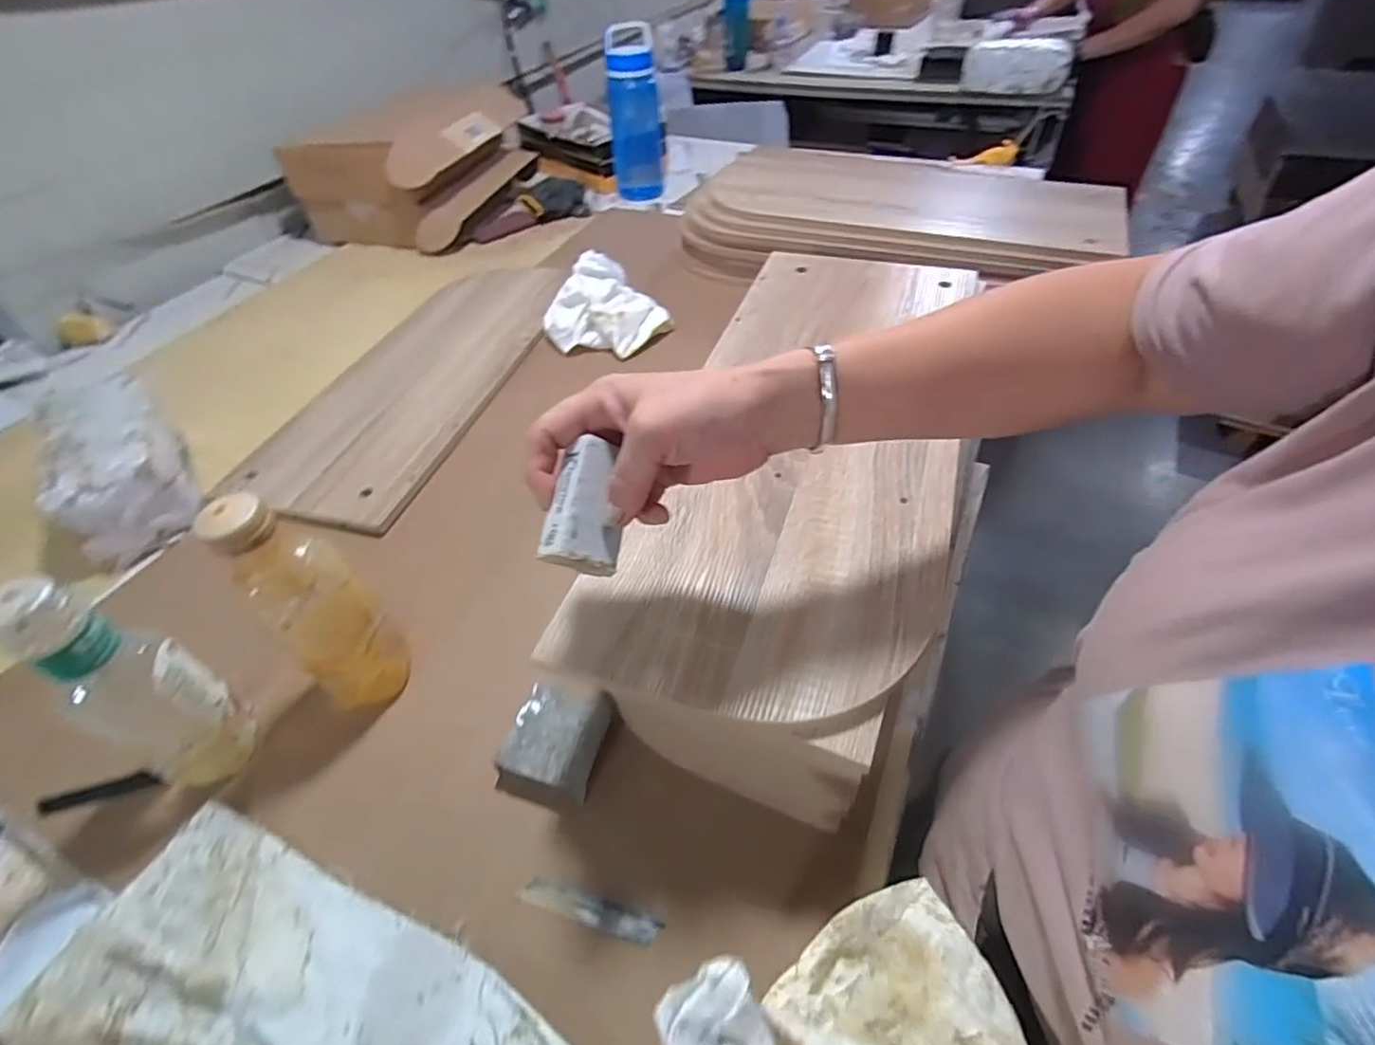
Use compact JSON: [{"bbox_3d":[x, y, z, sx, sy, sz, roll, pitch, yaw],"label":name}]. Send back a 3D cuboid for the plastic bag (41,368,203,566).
[{"bbox_3d":[-0.613,-0.065,0.666,0.098,0.084,0.202,-31,53,-20],"label":"plastic bag"}]

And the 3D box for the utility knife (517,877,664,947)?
[{"bbox_3d":[-0.064,0.255,0.404,0.094,0.004,0.018,12,49,11],"label":"utility knife"}]

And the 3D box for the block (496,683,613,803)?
[{"bbox_3d":[-0.100,0.164,0.472,0.068,0.021,0.072,11,49,10],"label":"block"}]

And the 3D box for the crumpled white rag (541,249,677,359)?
[{"bbox_3d":[-0.107,-0.303,0.867,0.129,0.091,0.168,31,57,28],"label":"crumpled white rag"}]

